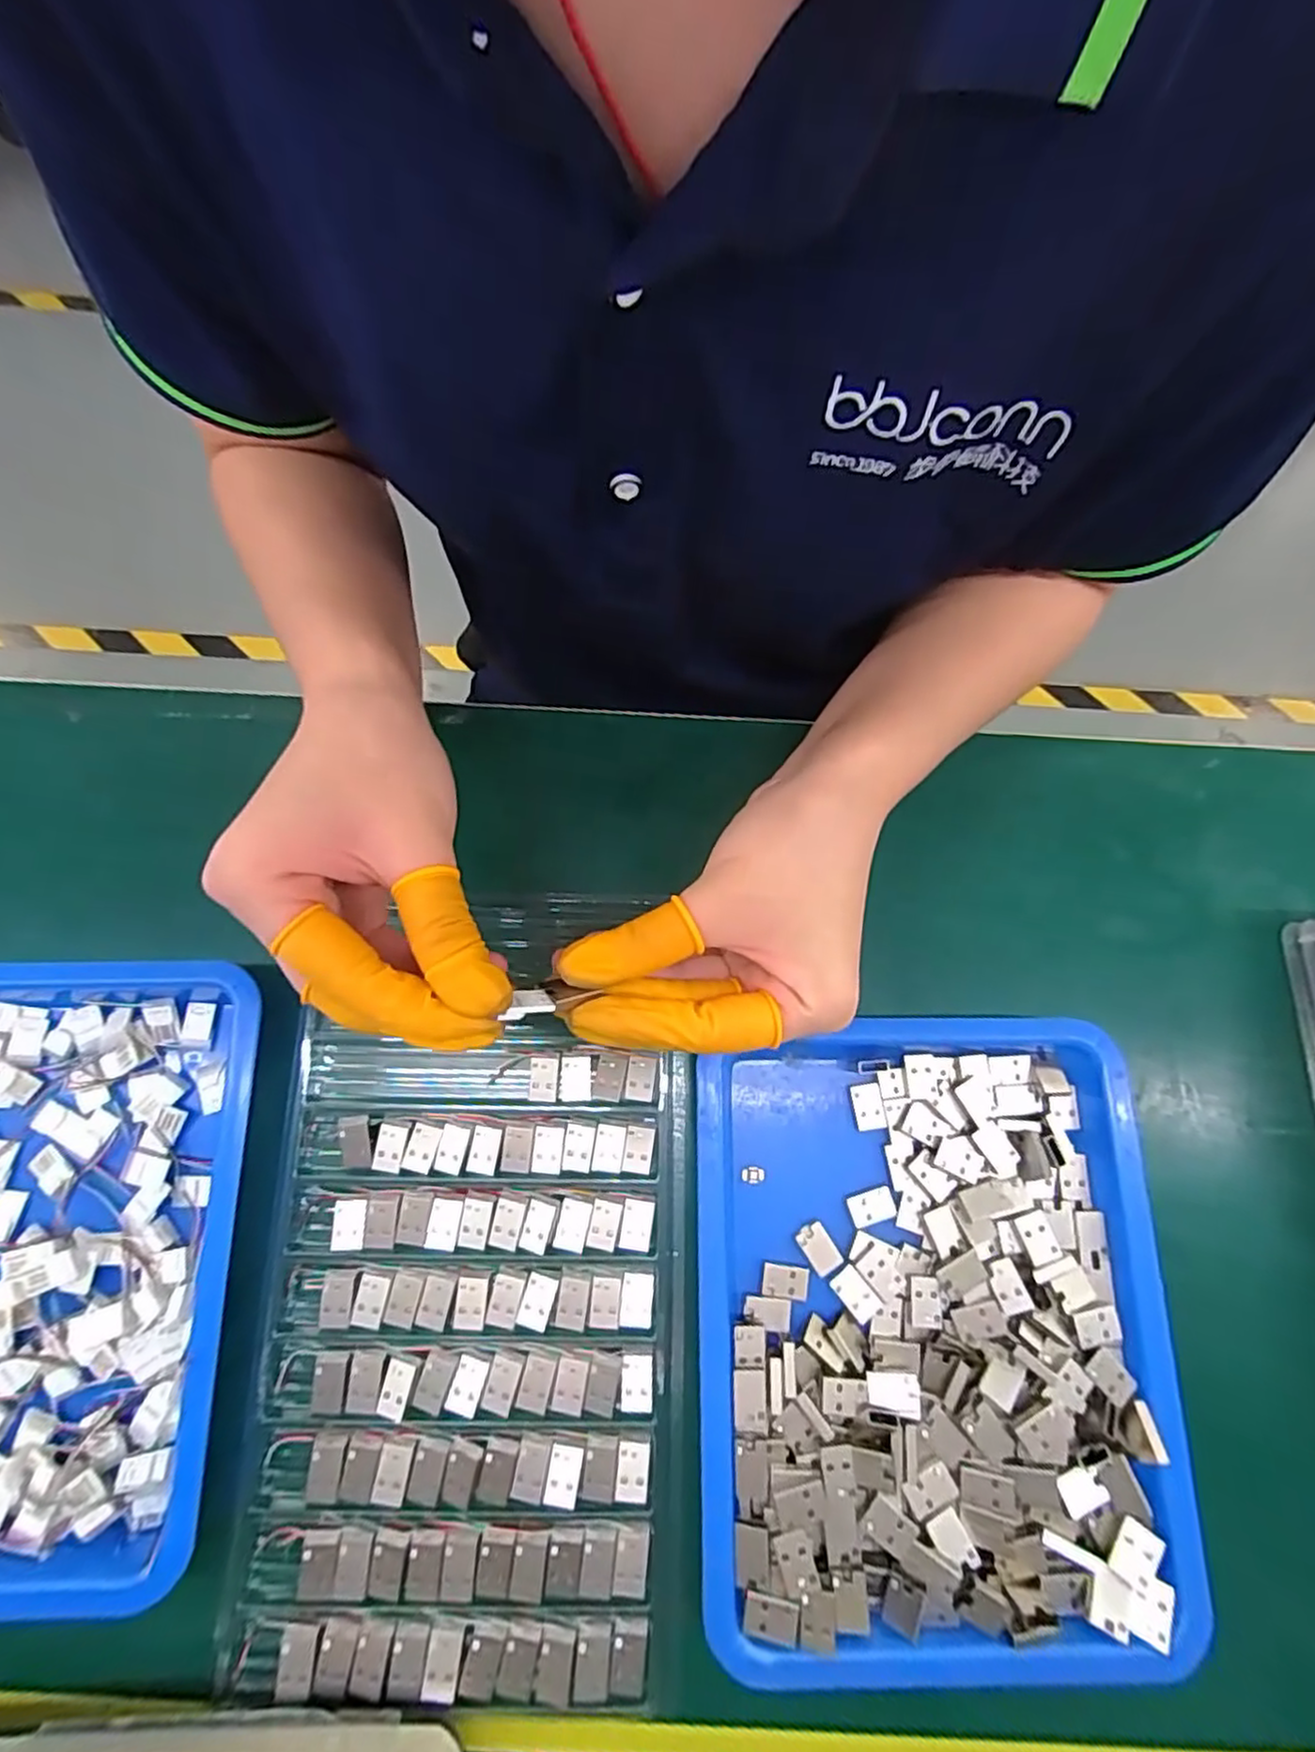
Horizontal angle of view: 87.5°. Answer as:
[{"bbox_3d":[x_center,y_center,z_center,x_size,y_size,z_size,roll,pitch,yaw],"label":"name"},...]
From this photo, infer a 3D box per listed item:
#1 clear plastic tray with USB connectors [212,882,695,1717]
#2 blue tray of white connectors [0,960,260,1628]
[{"bbox_3d":[-0.070,0.145,0.277,0.164,0.017,0.288,0,76,-1],"label":"clear plastic tray with USB connectors"},{"bbox_3d":[-0.245,0.145,0.257,0.169,0.030,0.218,0,76,-1],"label":"blue tray of white connectors"}]

